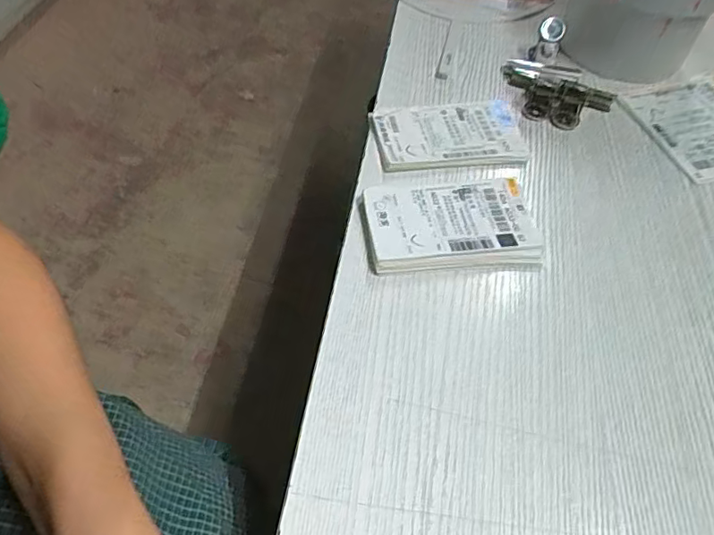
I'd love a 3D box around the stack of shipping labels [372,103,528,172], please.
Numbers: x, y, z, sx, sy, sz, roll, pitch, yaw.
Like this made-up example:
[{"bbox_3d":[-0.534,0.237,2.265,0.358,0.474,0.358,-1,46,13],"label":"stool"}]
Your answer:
[{"bbox_3d":[0.087,-0.121,0.507,0.139,0.014,0.087,-2,53,-4],"label":"stack of shipping labels"}]

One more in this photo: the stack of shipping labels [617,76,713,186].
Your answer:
[{"bbox_3d":[0.347,-0.140,0.538,0.130,0.010,0.124,-15,55,-13],"label":"stack of shipping labels"}]

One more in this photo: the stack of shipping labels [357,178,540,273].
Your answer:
[{"bbox_3d":[0.075,-0.034,0.442,0.137,0.017,0.087,-3,53,-4],"label":"stack of shipping labels"}]

